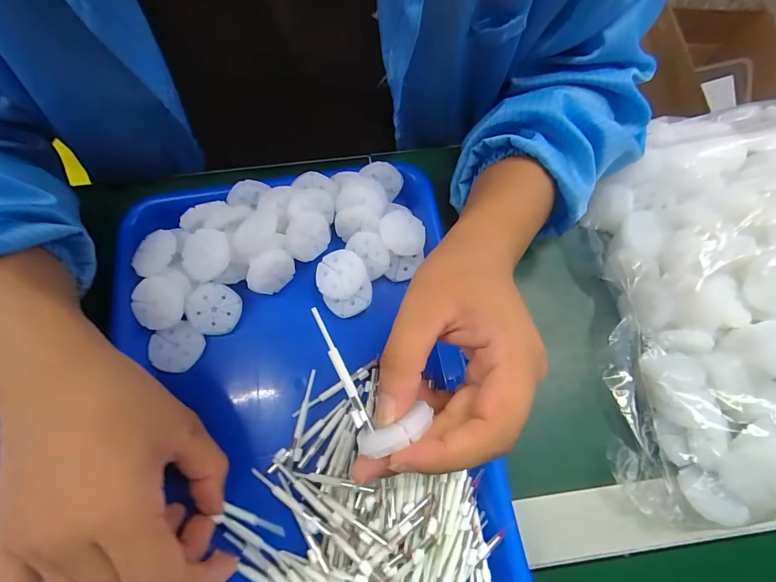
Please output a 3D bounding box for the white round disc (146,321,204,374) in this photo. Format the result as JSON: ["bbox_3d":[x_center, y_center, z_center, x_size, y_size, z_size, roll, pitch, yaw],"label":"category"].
[{"bbox_3d":[-0.157,0.041,0.291,0.036,0.008,0.035,0,70,0],"label":"white round disc"}]

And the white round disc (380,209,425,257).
[{"bbox_3d":[0.011,-0.045,0.305,0.035,0.008,0.035,0,70,0],"label":"white round disc"}]

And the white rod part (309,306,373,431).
[{"bbox_3d":[-0.023,0.038,0.191,0.005,0.004,0.065,-25,87,-11],"label":"white rod part"}]

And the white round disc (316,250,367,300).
[{"bbox_3d":[-0.036,-0.014,0.297,0.037,0.004,0.036,0,70,0],"label":"white round disc"}]

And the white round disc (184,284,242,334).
[{"bbox_3d":[-0.131,0.014,0.296,0.037,0.004,0.037,5,87,-19],"label":"white round disc"}]

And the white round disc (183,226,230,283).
[{"bbox_3d":[-0.136,-0.029,0.288,0.035,0.008,0.039,-41,75,-14],"label":"white round disc"}]

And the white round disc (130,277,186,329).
[{"bbox_3d":[-0.168,0.009,0.285,0.037,0.007,0.038,12,92,2],"label":"white round disc"}]

